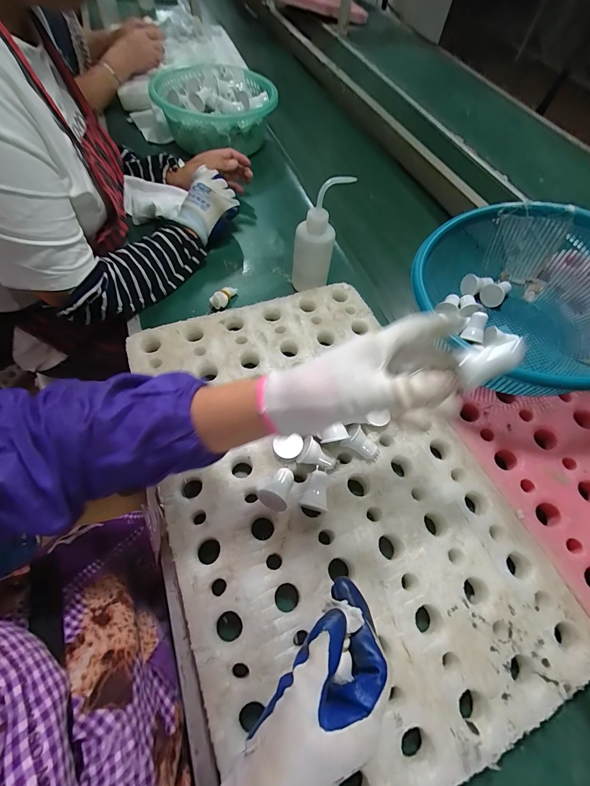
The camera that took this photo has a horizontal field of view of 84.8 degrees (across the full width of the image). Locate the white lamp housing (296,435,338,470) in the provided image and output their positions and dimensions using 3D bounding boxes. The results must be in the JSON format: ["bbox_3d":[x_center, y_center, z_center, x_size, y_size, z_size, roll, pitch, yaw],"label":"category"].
[{"bbox_3d":[0.027,0.077,0.378,0.044,0.030,0.028,23,62,7],"label":"white lamp housing"}]

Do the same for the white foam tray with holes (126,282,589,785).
[{"bbox_3d":[0.031,0.099,0.397,0.356,0.040,0.545,-19,63,-14],"label":"white foam tray with holes"}]

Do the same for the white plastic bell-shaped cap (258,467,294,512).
[{"bbox_3d":[-0.019,0.103,0.355,0.030,0.031,0.046,19,61,5],"label":"white plastic bell-shaped cap"}]

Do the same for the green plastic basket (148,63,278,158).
[{"bbox_3d":[-0.177,-0.653,0.750,0.261,0.103,0.245,-3,62,-7],"label":"green plastic basket"}]

